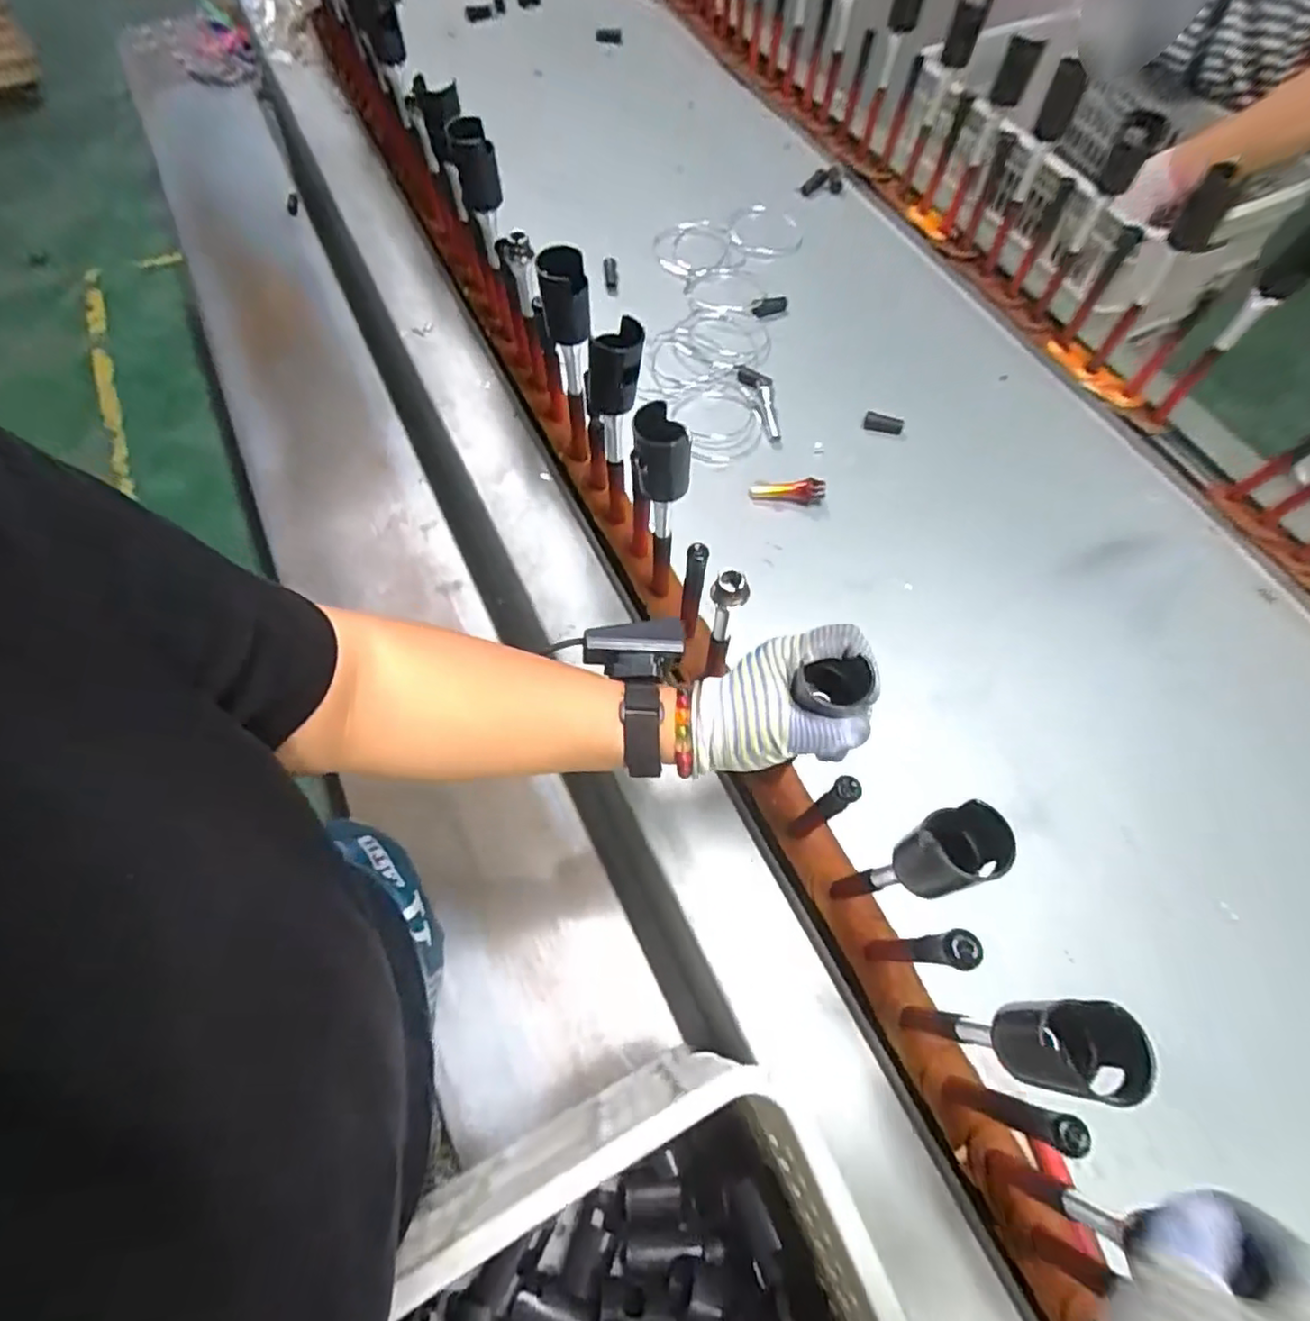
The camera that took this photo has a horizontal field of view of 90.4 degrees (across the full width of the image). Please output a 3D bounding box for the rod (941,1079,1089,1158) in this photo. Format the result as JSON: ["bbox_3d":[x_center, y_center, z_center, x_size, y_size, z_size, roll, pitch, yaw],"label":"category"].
[{"bbox_3d":[0.222,0.285,0.412,0.020,0.137,0.019,17,64,5],"label":"rod"}]

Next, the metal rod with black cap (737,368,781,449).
[{"bbox_3d":[0.138,-0.321,0.811,0.029,0.021,0.131,-15,66,-11],"label":"metal rod with black cap"}]

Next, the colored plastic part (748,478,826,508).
[{"bbox_3d":[0.153,-0.197,0.755,0.084,0.023,0.031,8,64,0],"label":"colored plastic part"}]

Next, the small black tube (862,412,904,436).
[{"bbox_3d":[0.283,-0.292,0.807,0.046,0.018,0.023,19,64,5],"label":"small black tube"}]

